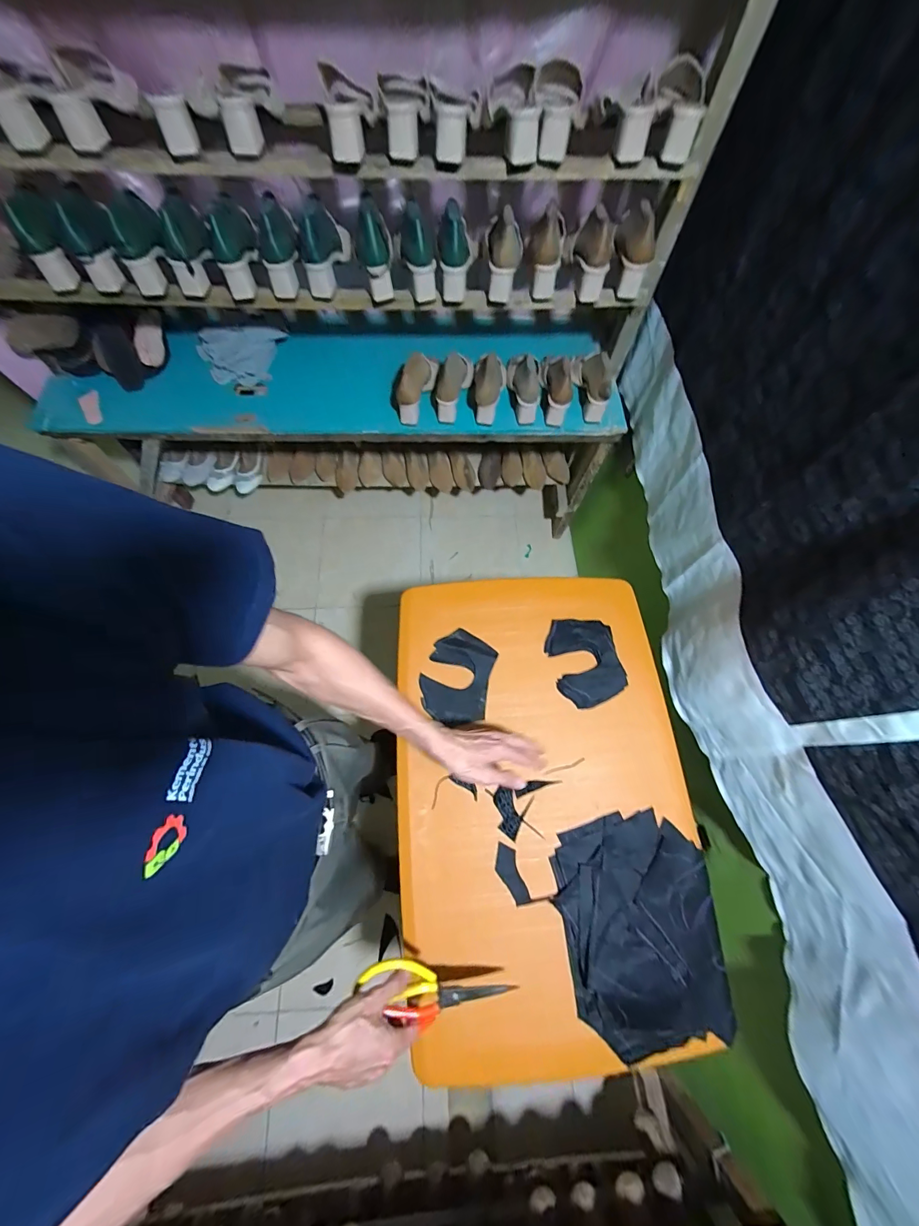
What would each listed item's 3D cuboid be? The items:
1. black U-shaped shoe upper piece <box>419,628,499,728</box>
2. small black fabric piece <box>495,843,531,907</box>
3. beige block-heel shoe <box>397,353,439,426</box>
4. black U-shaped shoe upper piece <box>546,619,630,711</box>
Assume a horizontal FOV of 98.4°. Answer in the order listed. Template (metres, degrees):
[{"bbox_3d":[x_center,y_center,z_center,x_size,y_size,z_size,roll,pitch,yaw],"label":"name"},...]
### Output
[{"bbox_3d":[-0.003,0.116,0.722,0.119,0.013,0.163,14,70,3],"label":"black U-shaped shoe upper piece"},{"bbox_3d":[0.082,0.422,0.639,0.037,0.006,0.090,-16,71,-8],"label":"small black fabric piece"},{"bbox_3d":[-0.105,-0.610,1.028,0.059,0.174,0.205,13,70,3],"label":"beige block-heel shoe"},{"bbox_3d":[0.240,0.088,0.750,0.131,0.012,0.166,-10,71,-6],"label":"black U-shaped shoe upper piece"}]

